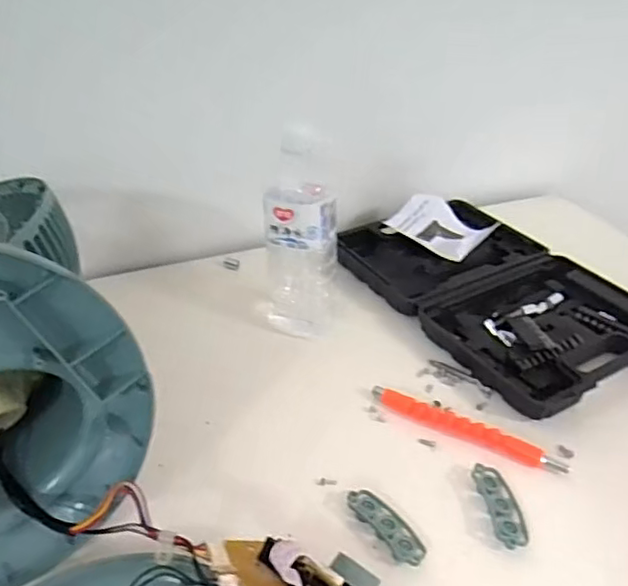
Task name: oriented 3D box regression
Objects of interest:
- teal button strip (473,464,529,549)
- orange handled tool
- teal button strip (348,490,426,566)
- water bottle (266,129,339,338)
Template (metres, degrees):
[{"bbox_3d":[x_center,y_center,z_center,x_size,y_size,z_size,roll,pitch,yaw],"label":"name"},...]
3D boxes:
[{"bbox_3d":[0.142,0.159,0.468,0.027,0.008,0.068,-5,35,-8],"label":"teal button strip"},{"bbox_3d":[0.127,0.115,0.528,0.168,0.010,0.019,19,38,25],"label":"orange handled tool"},{"bbox_3d":[0.055,0.169,0.454,0.028,0.009,0.068,-23,41,-31],"label":"teal button strip"},{"bbox_3d":[-0.012,-0.059,0.606,0.066,0.208,0.062,0,34,-1],"label":"water bottle"}]

